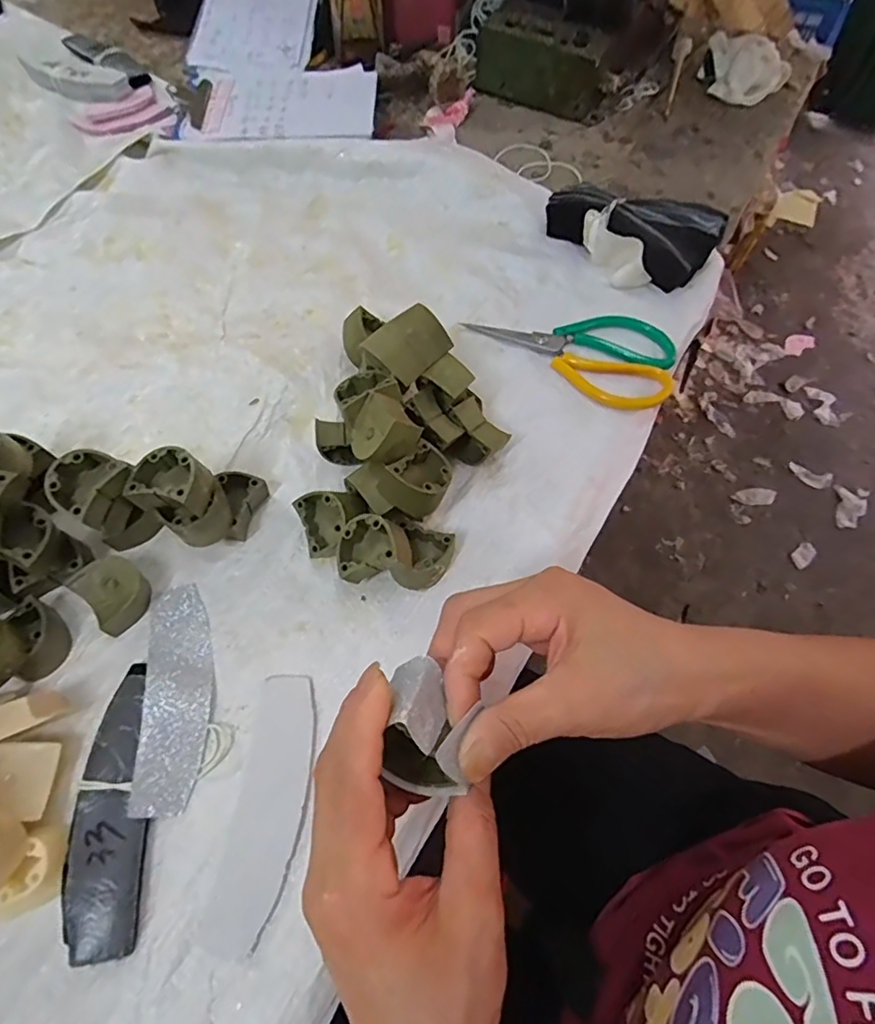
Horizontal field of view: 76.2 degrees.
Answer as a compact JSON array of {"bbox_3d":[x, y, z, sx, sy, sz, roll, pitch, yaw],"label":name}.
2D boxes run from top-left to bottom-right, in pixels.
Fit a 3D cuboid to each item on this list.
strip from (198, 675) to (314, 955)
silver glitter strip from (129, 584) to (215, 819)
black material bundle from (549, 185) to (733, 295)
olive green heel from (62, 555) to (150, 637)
[{"bbox_3d":[-0.106,0.180,0.348,0.045,0.006,0.147,6,62,-1],"label":"strip"},{"bbox_3d":[-0.172,0.117,0.368,0.043,0.013,0.144,-7,62,-6],"label":"silver glitter strip"},{"bbox_3d":[0.184,-0.271,0.545,0.166,0.055,0.063,20,63,8],"label":"black material bundle"},{"bbox_3d":[-0.223,0.057,0.389,0.038,0.026,0.047,-40,70,-20],"label":"olive green heel"}]

